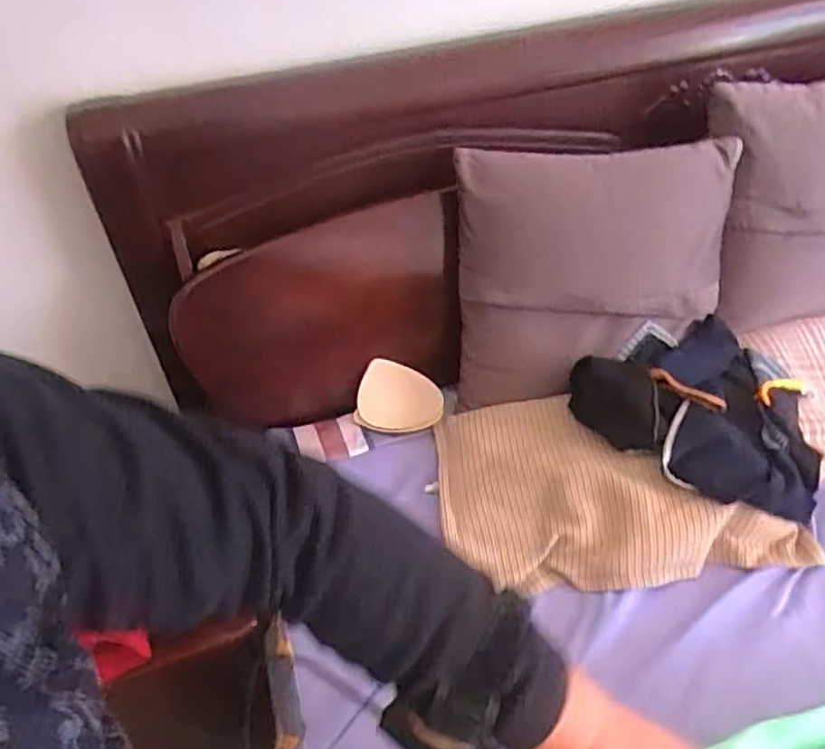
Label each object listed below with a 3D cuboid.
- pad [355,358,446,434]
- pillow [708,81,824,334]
[{"bbox_3d":[-0.019,0.039,1.095,0.134,0.018,0.112,12,77,16],"label":"pad"},{"bbox_3d":[0.666,-0.284,1.109,0.402,0.391,0.130,-4,5,-1],"label":"pillow"}]

